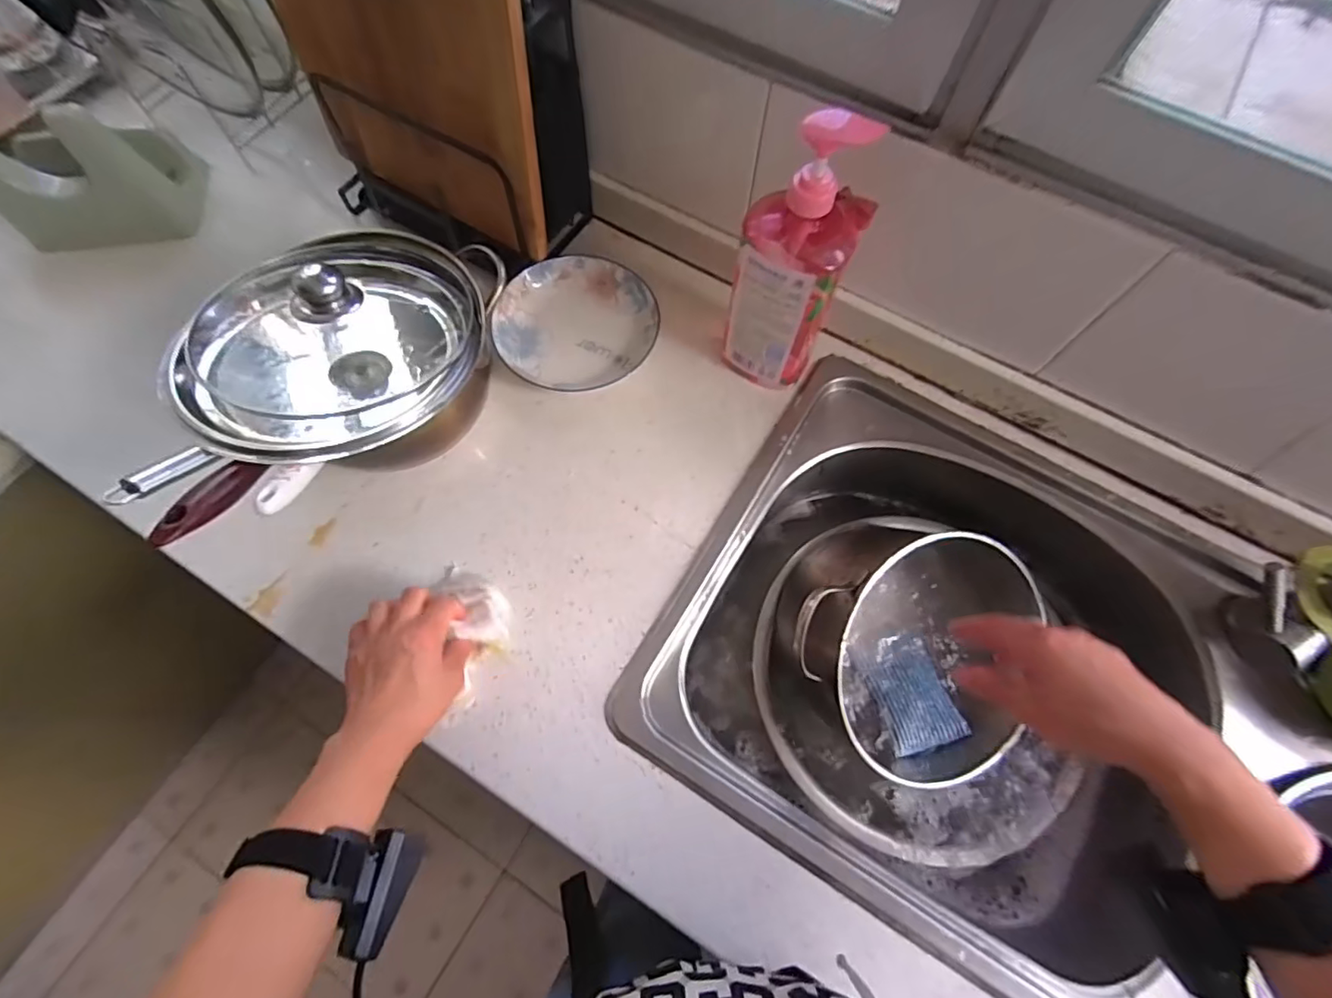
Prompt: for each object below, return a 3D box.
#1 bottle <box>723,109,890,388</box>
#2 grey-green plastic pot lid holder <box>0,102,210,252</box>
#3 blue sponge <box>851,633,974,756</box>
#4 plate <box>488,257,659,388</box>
[{"bbox_3d":[0.113,-0.204,0.509,0.090,0.261,0.073,24,71,7],"label":"bottle"},{"bbox_3d":[-0.628,-0.361,0.611,0.171,0.134,0.115,-11,71,-5],"label":"grey-green plastic pot lid holder"},{"bbox_3d":[0.264,0.208,0.617,0.079,0.011,0.116,-16,72,-7],"label":"blue sponge"},{"bbox_3d":[-0.099,-0.193,0.624,0.167,0.024,0.156,1,70,-1],"label":"plate"}]

